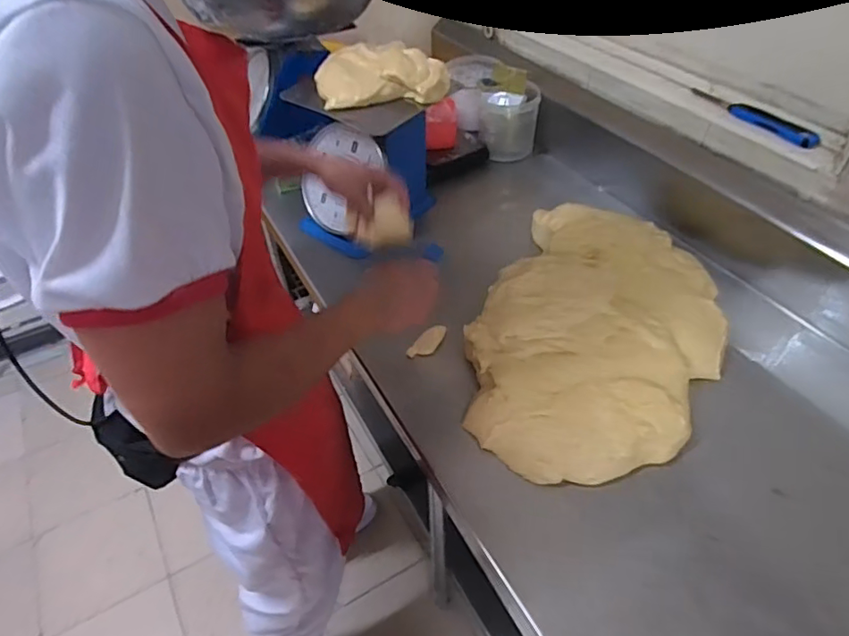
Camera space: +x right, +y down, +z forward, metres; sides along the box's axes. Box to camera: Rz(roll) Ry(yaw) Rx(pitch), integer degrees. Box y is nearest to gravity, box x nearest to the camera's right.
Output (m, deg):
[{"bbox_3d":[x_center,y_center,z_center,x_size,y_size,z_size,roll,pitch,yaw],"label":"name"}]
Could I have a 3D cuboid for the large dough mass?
[{"bbox_3d":[0.241,-0.007,0.856,0.409,0.087,0.563,18,48,20],"label":"large dough mass"}]

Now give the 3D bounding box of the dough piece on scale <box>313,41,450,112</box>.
[{"bbox_3d":[-0.075,-0.422,0.960,0.214,0.058,0.129,-9,45,-6],"label":"dough piece on scale"}]

